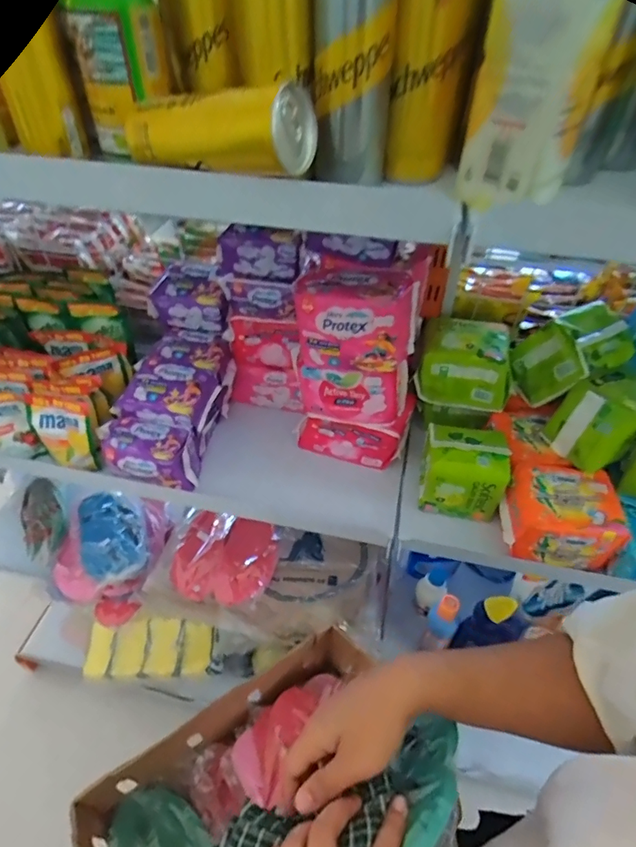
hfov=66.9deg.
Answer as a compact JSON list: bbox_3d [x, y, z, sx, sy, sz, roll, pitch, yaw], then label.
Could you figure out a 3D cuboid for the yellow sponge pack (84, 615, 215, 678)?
[{"bbox_3d":[-0.392,0.532,1.128,0.294,0.061,0.122,4,45,3],"label":"yellow sponge pack"}]

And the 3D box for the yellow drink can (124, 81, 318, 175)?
[{"bbox_3d":[-0.070,-0.209,0.333,0.132,0.049,0.048,19,48,18],"label":"yellow drink can"}]

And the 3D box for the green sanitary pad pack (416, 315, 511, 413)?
[{"bbox_3d":[0.199,-0.082,0.656,0.120,0.088,0.087,11,46,10],"label":"green sanitary pad pack"}]

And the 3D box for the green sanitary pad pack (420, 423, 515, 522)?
[{"bbox_3d":[0.179,0.061,0.600,0.094,0.100,0.075,7,45,6],"label":"green sanitary pad pack"}]

